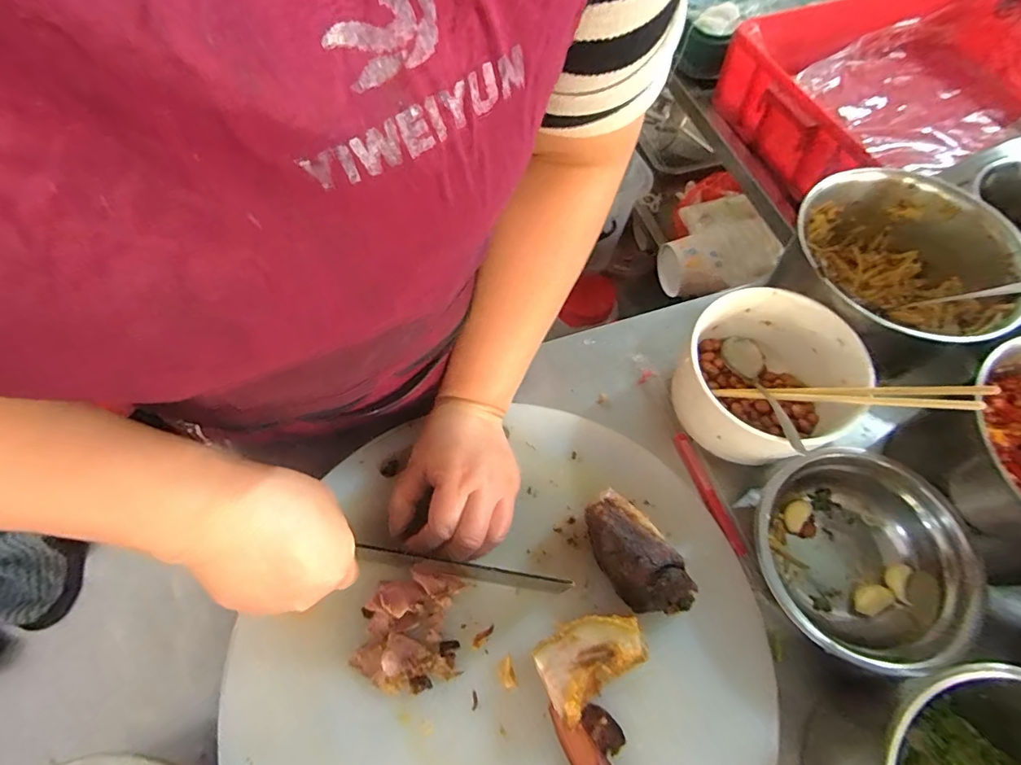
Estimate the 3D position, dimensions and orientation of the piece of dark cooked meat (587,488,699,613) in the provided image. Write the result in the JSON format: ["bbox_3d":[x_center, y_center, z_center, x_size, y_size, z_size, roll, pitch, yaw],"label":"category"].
[{"bbox_3d":[0.092,0.130,0.365,0.045,0.047,0.096,-31,67,-15],"label":"piece of dark cooked meat"}]

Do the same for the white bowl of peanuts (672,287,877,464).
[{"bbox_3d":[0.205,0.002,0.412,0.127,0.091,0.126,1,62,-1],"label":"white bowl of peanuts"}]

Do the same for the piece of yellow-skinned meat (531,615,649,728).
[{"bbox_3d":[0.054,0.188,0.338,0.077,0.037,0.048,-32,67,-15],"label":"piece of yellow-skinned meat"}]

